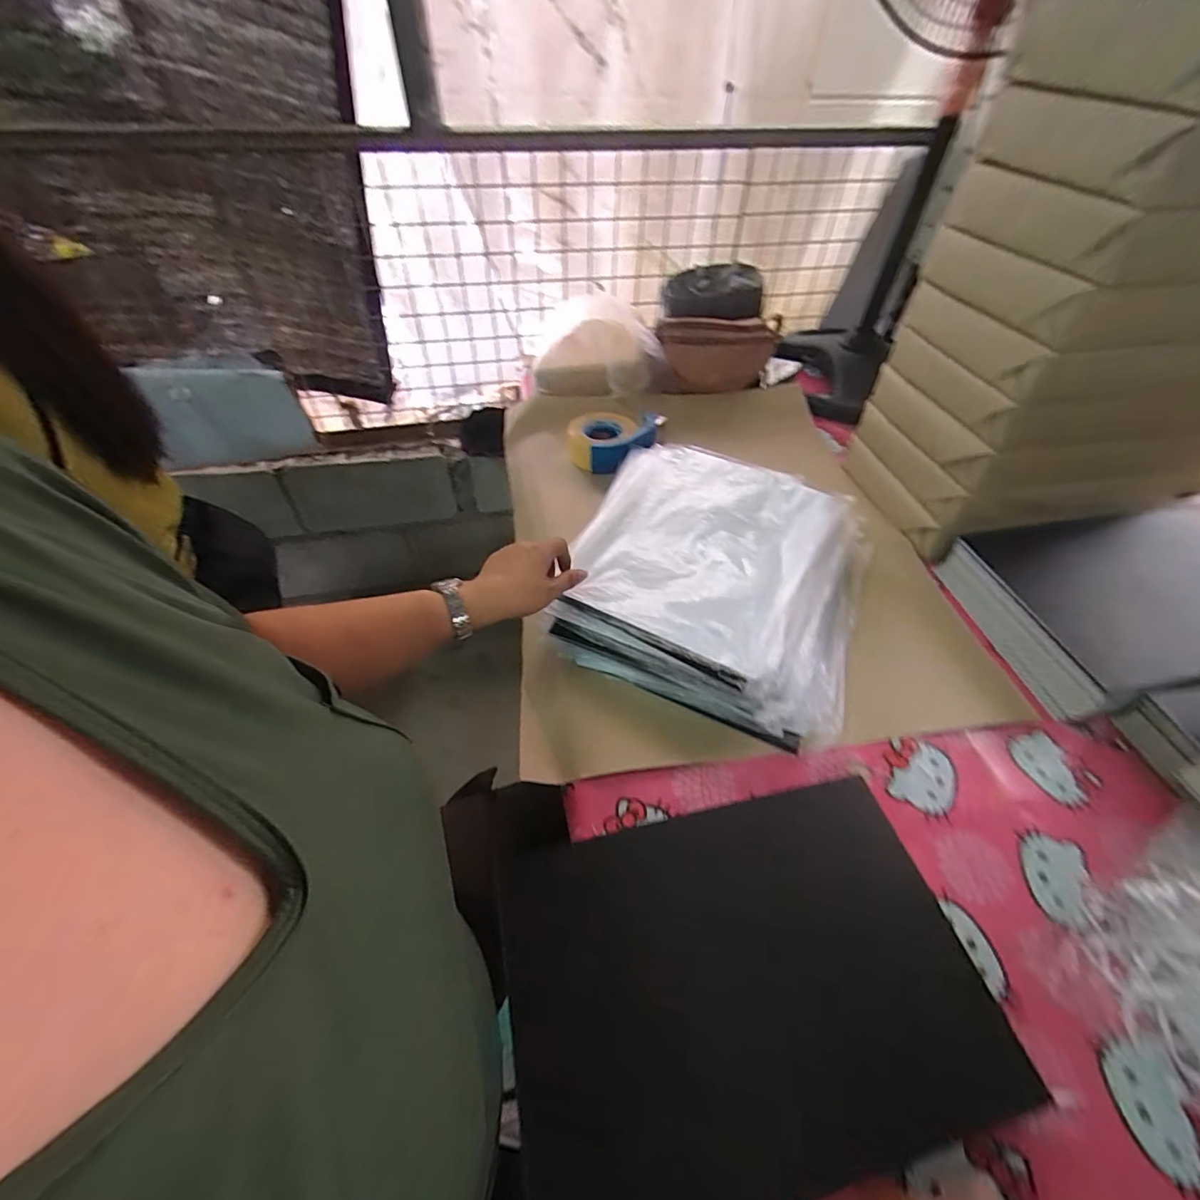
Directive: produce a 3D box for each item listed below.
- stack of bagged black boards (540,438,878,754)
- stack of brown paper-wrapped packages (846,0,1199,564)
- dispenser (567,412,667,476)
[{"bbox_3d":[0.162,-0.051,0.689,0.360,0.090,0.410,16,53,20],"label":"stack of bagged black boards"},{"bbox_3d":[0.643,-0.359,0.661,0.392,0.517,0.267,-4,48,-4],"label":"stack of brown paper-wrapped packages"},{"bbox_3d":[0.021,-0.286,0.920,0.158,0.066,0.130,15,51,14],"label":"dispenser"}]

